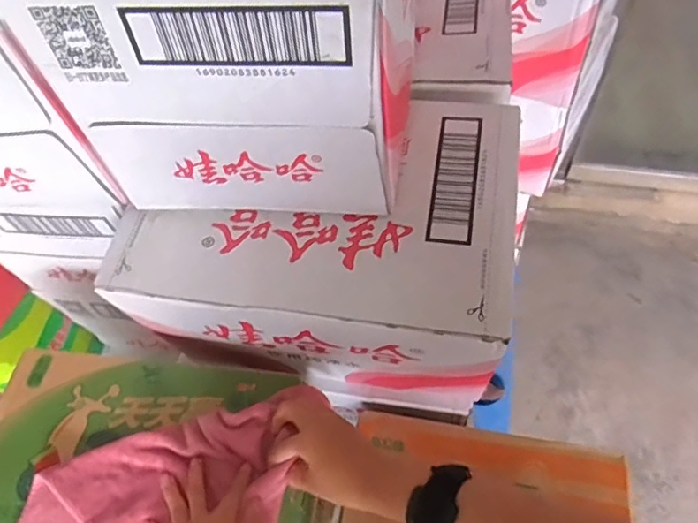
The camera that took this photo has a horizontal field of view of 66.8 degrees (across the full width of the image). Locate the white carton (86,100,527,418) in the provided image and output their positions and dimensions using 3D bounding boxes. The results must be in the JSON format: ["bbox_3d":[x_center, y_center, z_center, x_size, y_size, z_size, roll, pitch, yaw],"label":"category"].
[{"bbox_3d":[-0.021,0.001,0.615,0.376,0.261,0.262,6,58,9],"label":"white carton"}]

